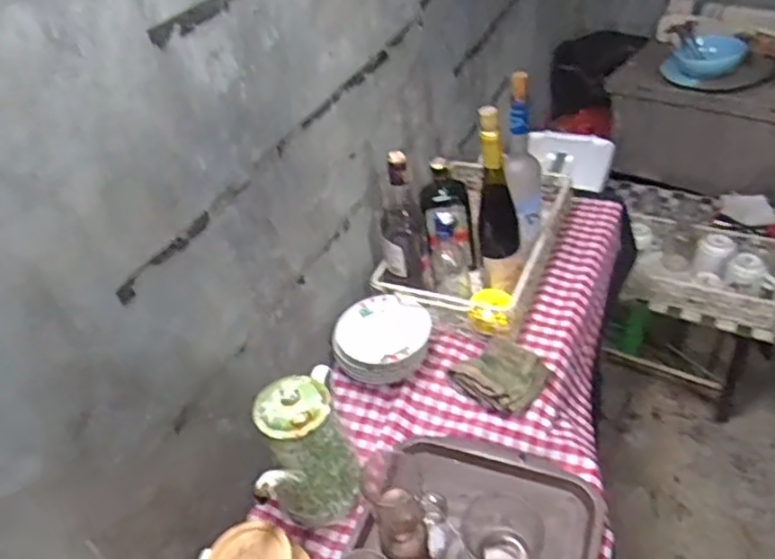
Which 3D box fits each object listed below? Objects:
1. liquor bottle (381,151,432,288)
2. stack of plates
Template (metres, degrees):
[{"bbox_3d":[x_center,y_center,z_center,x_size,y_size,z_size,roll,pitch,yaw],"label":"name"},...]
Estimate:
[{"bbox_3d":[0.021,-0.094,1.012,0.074,0.225,0.064,-4,40,7],"label":"liquor bottle"},{"bbox_3d":[-0.007,0.105,1.011,0.159,0.078,0.145,-3,40,9],"label":"stack of plates"}]

